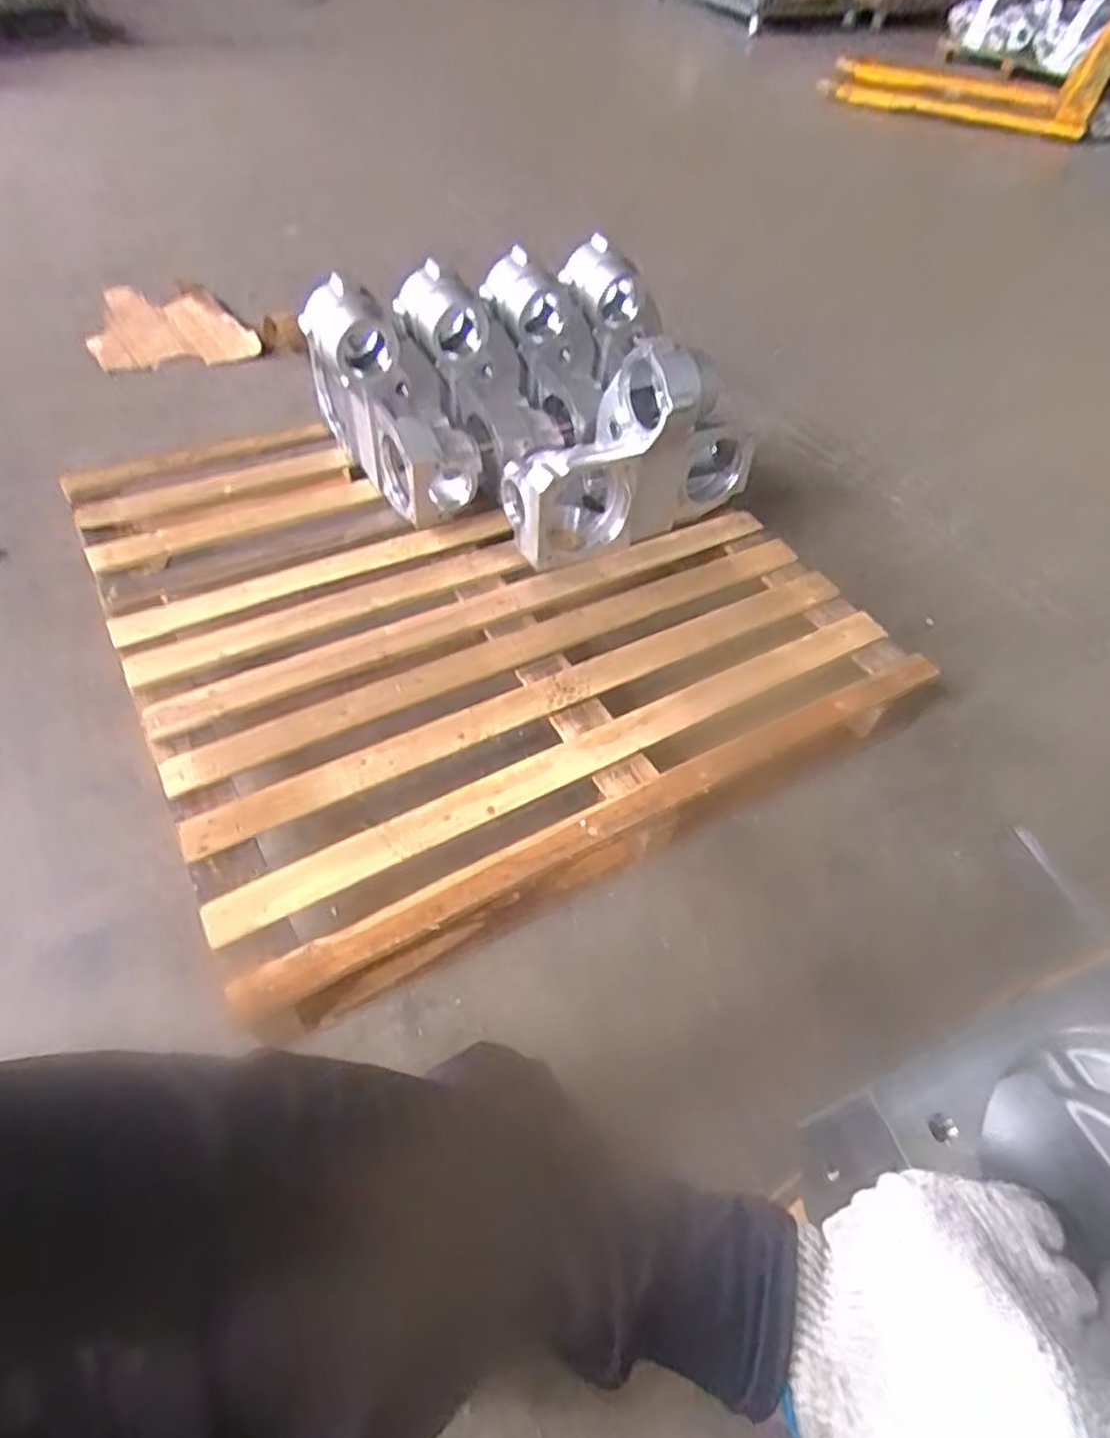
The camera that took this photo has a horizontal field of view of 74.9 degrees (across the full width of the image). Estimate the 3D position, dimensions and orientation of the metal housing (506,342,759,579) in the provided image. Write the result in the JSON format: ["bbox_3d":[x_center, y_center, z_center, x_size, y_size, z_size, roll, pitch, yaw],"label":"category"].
[{"bbox_3d":[0.155,-0.465,1.244,0.474,0.349,0.178,-27,59,-22],"label":"metal housing"}]

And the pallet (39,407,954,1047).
[{"bbox_3d":[-0.149,-0.212,1.287,1.097,0.137,1.106,-24,58,-20],"label":"pallet"}]

